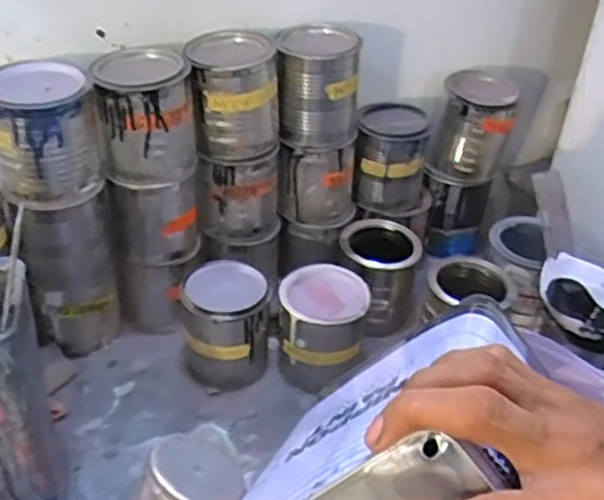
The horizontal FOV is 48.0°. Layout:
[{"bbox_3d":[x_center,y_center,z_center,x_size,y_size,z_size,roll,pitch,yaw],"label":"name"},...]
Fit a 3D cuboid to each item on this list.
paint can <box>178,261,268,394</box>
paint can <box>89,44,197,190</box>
[{"bbox_3d":[-0.090,0.086,0.786,0.092,0.116,0.099,3,35,-2],"label":"paint can"},{"bbox_3d":[-0.165,-0.139,0.722,0.103,0.125,0.096,-4,36,-11],"label":"paint can"}]

